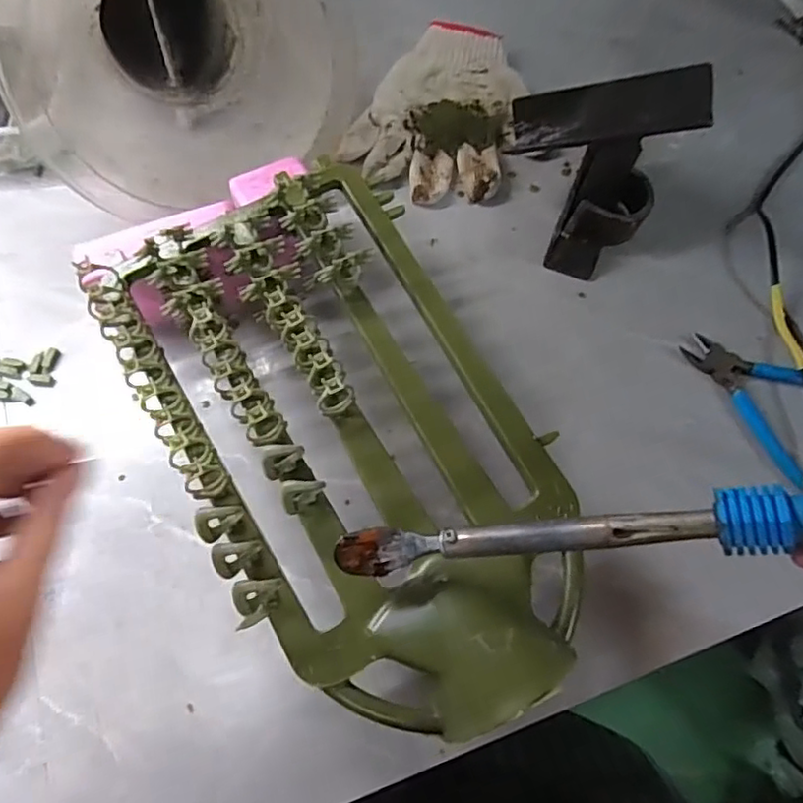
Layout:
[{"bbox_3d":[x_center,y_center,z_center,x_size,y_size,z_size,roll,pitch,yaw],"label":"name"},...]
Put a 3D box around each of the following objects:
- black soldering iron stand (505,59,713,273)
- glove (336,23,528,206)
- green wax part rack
[{"bbox_3d":[0.139,-0.168,0.444,0.120,0.117,0.091,11,65,3],"label":"black soldering iron stand"},{"bbox_3d":[0.035,-0.252,0.530,0.128,0.030,0.186,18,66,6],"label":"glove"},{"bbox_3d":[-0.030,0.012,0.350,0.191,0.065,0.338,-28,69,-14],"label":"green wax part rack"}]

